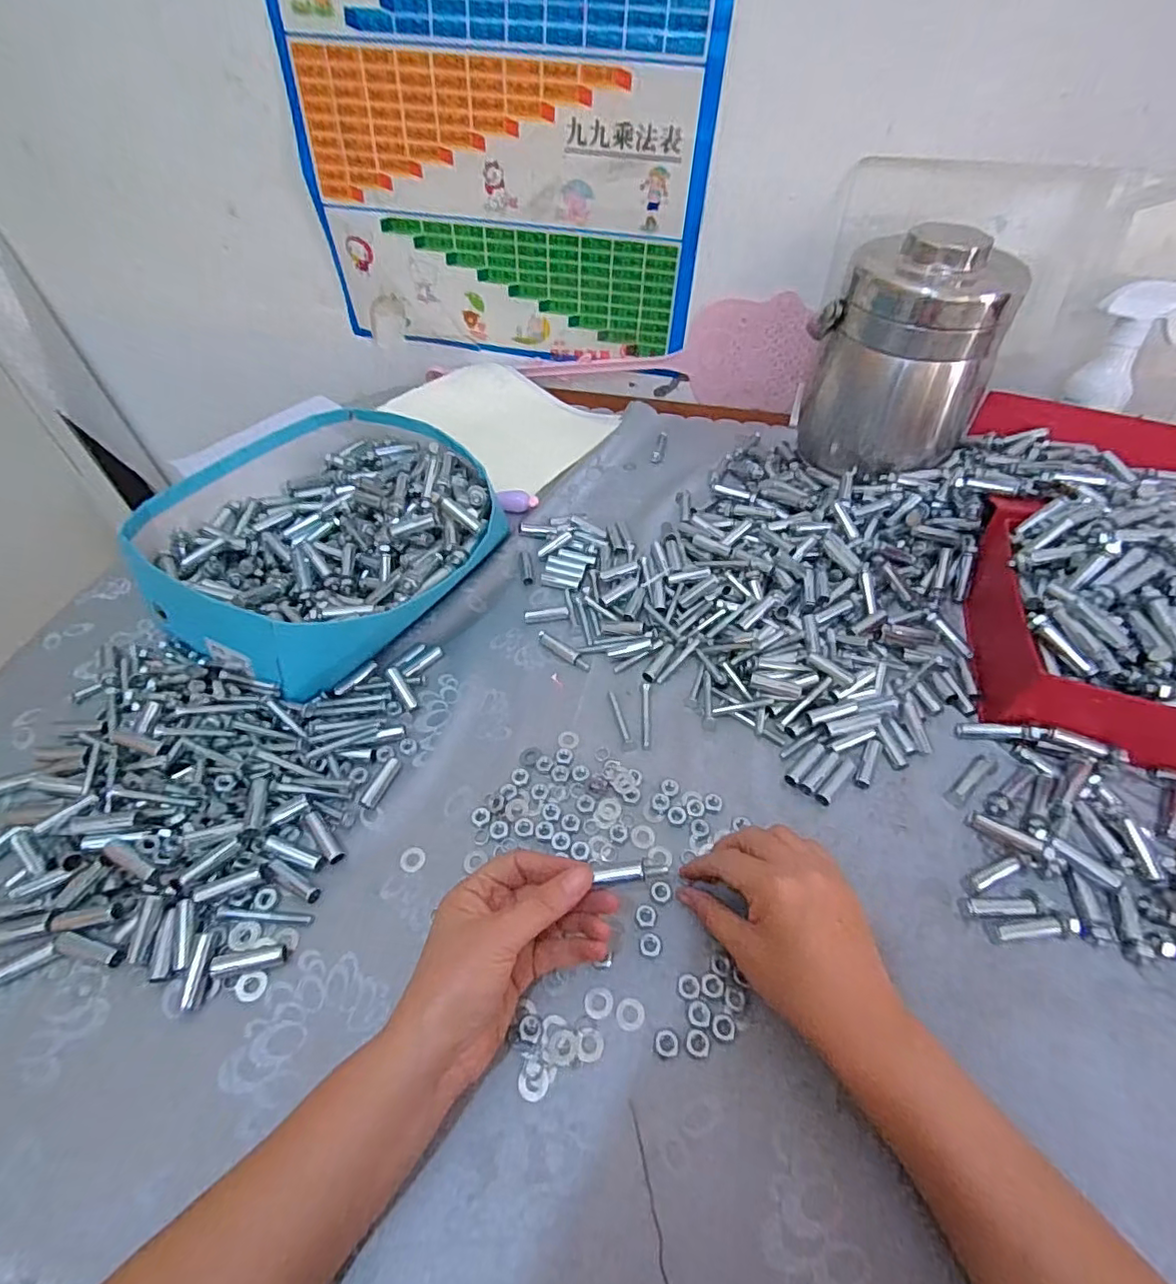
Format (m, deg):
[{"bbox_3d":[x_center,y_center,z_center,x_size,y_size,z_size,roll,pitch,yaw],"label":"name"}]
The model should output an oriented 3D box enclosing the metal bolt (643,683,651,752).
[{"bbox_3d":[0.047,0.058,0.470,0.006,0.004,0.061,3,52,3],"label":"metal bolt"}]

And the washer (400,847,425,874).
[{"bbox_3d":[-0.119,0.147,0.402,0.017,0.004,0.017,0,52,0],"label":"washer"}]

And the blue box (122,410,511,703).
[{"bbox_3d":[-0.239,-0.096,0.547,0.284,0.080,0.284,35,58,26],"label":"blue box"}]

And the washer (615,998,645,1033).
[{"bbox_3d":[0.025,0.216,0.345,0.016,0.004,0.016,0,50,0],"label":"washer"}]

